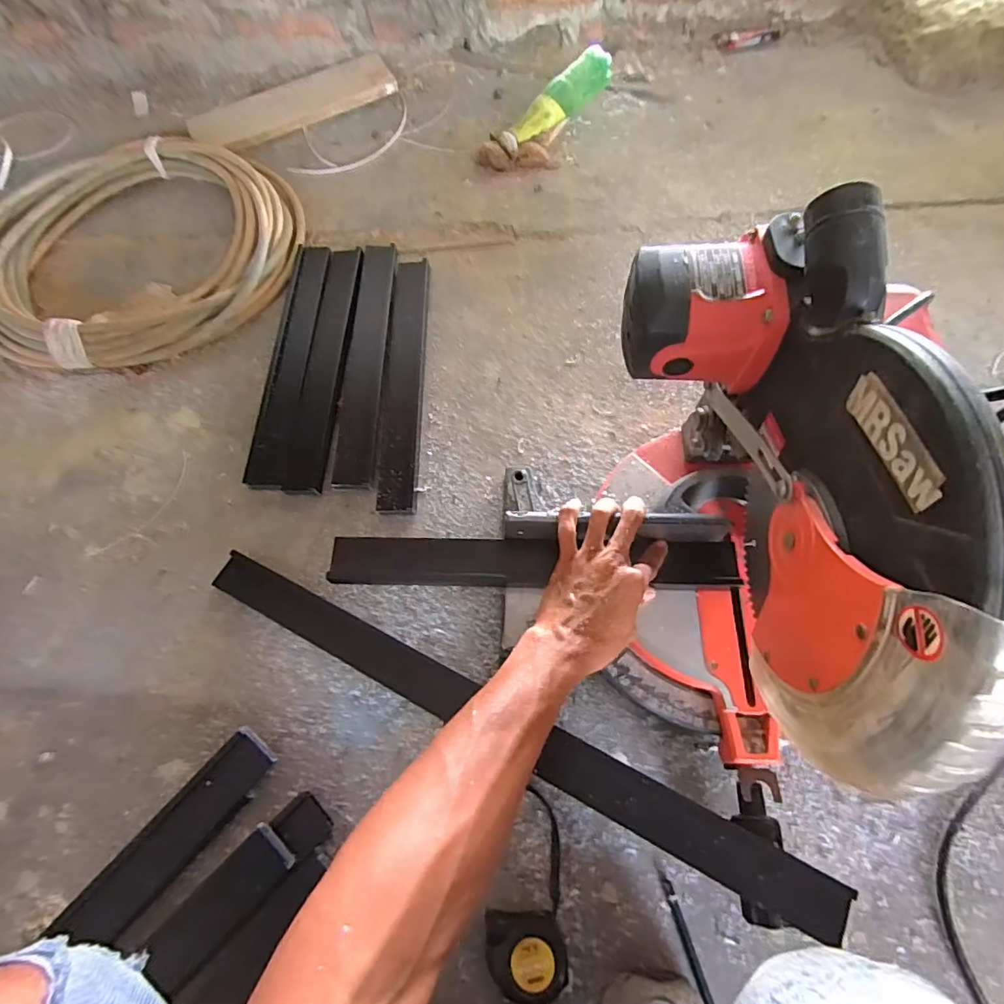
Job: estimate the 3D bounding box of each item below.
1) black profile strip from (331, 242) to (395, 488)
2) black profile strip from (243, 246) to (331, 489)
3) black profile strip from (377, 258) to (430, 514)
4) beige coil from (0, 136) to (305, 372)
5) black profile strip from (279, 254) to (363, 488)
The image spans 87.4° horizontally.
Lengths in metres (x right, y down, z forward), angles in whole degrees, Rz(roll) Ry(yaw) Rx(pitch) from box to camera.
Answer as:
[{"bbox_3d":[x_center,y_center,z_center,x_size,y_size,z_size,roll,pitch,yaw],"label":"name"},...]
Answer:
[{"bbox_3d":[-0.177,-0.193,0.700,0.053,0.014,0.378,0,68,2],"label":"black profile strip"},{"bbox_3d":[-0.282,-0.195,0.708,0.051,0.013,0.382,1,68,2],"label":"black profile strip"},{"bbox_3d":[-0.126,-0.164,0.691,0.047,0.018,0.378,-1,68,2],"label":"black profile strip"},{"bbox_3d":[-0.548,-0.419,0.800,0.475,0.053,0.492,-1,68,2],"label":"beige coil"},{"bbox_3d":[-0.230,-0.186,0.695,0.050,0.013,0.371,2,68,3],"label":"black profile strip"}]

